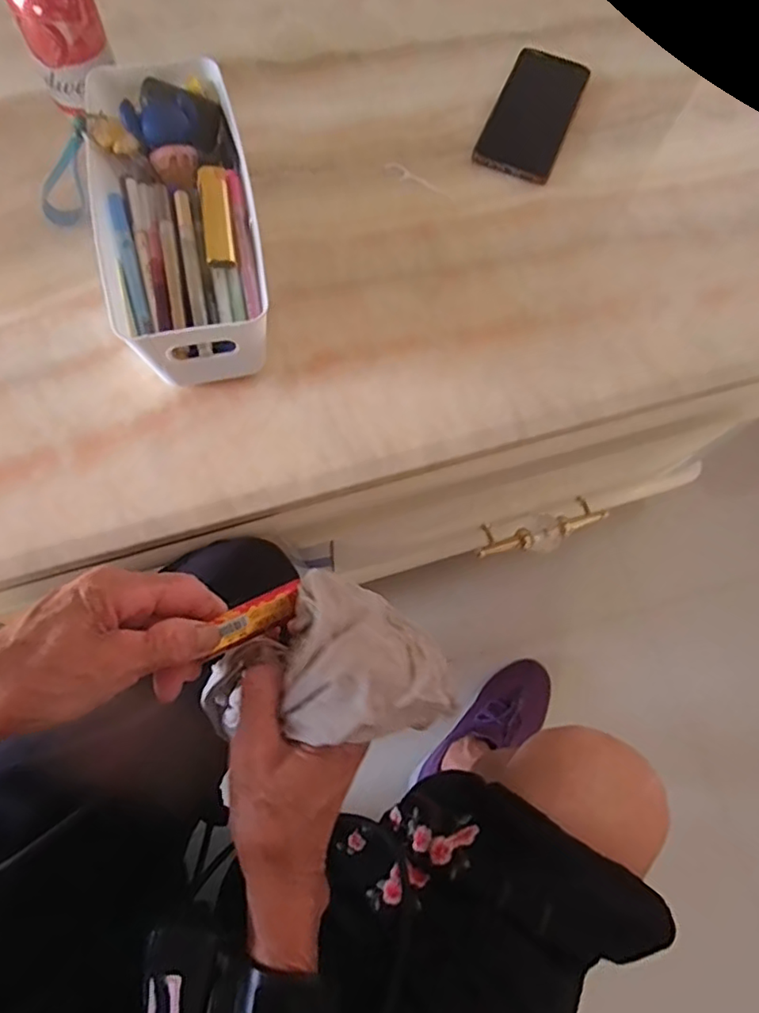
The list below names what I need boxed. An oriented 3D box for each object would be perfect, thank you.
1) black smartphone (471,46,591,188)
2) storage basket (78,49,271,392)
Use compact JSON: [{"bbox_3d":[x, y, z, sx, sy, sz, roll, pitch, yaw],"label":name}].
[{"bbox_3d":[0.153,-0.388,0.576,0.073,0.010,0.167,22,70,6],"label":"black smartphone"},{"bbox_3d":[-0.154,-0.217,0.456,0.108,0.088,0.252,-11,71,-7],"label":"storage basket"}]

